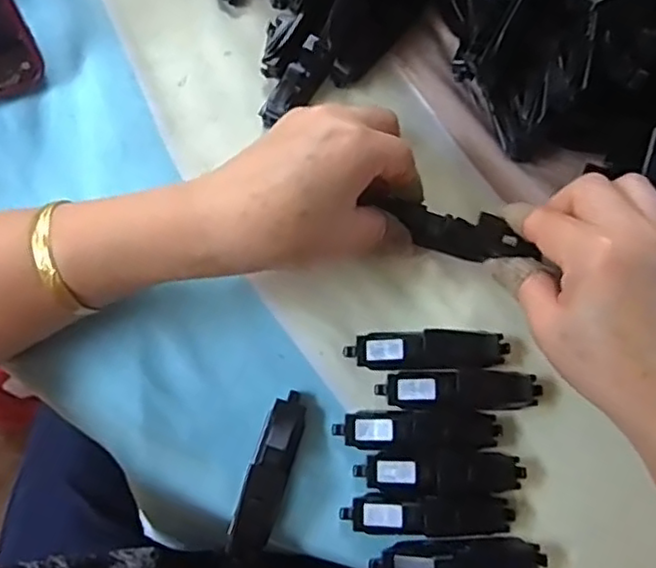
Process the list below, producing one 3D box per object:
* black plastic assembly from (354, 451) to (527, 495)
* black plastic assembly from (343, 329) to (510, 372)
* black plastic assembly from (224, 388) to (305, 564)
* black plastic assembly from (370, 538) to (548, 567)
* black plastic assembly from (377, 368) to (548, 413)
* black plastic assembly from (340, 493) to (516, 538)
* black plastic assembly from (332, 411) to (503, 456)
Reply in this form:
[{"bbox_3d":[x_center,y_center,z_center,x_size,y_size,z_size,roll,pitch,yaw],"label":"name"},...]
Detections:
[{"bbox_3d":[0.055,0.091,0.315,0.080,0.014,0.019,2,77,-1],"label":"black plastic assembly"},{"bbox_3d":[0.051,0.034,0.328,0.080,0.015,0.019,0,77,-1],"label":"black plastic assembly"},{"bbox_3d":[-0.028,0.092,0.315,0.019,0.019,0.079,18,77,3],"label":"black plastic assembly"},{"bbox_3d":[0.062,0.131,0.306,0.079,0.013,0.019,-2,77,-2],"label":"black plastic assembly"},{"bbox_3d":[0.066,0.053,0.325,0.079,0.013,0.020,3,77,-1],"label":"black plastic assembly"},{"bbox_3d":[0.048,0.110,0.310,0.080,0.016,0.017,1,77,-1],"label":"black plastic assembly"},{"bbox_3d":[0.045,0.073,0.321,0.080,0.015,0.020,-2,77,-2],"label":"black plastic assembly"}]

